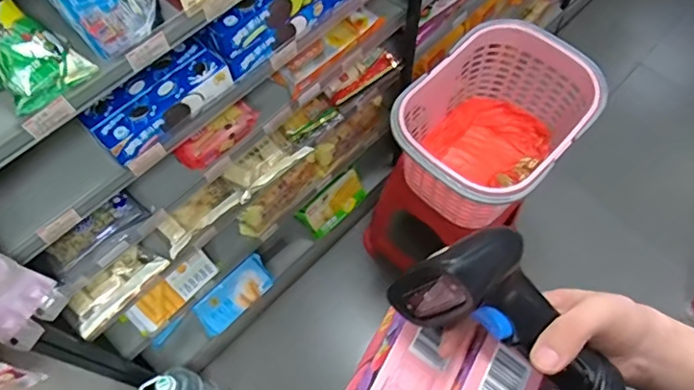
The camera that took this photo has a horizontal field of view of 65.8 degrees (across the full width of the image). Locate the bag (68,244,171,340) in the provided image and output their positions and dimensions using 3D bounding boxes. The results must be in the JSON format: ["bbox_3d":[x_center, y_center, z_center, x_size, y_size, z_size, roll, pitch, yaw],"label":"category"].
[{"bbox_3d":[-0.432,0.171,1.005,0.074,0.039,0.185,39,70,19],"label":"bag"}]

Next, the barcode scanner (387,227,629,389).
[{"bbox_3d":[0.119,0.083,0.351,0.175,0.055,0.075,38,67,-12],"label":"barcode scanner"}]

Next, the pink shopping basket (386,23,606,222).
[{"bbox_3d":[0.298,-0.128,1.150,0.309,0.246,0.406,37,69,18],"label":"pink shopping basket"}]

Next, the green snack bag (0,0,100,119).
[{"bbox_3d":[-0.398,-0.180,0.611,0.188,0.044,0.089,41,68,-10],"label":"green snack bag"}]

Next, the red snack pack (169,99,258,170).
[{"bbox_3d":[-0.228,-0.107,0.953,0.046,0.041,0.159,40,71,19],"label":"red snack pack"}]

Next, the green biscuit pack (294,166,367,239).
[{"bbox_3d":[-0.040,0.025,1.515,0.202,0.127,0.030,-43,36,-16],"label":"green biscuit pack"}]

